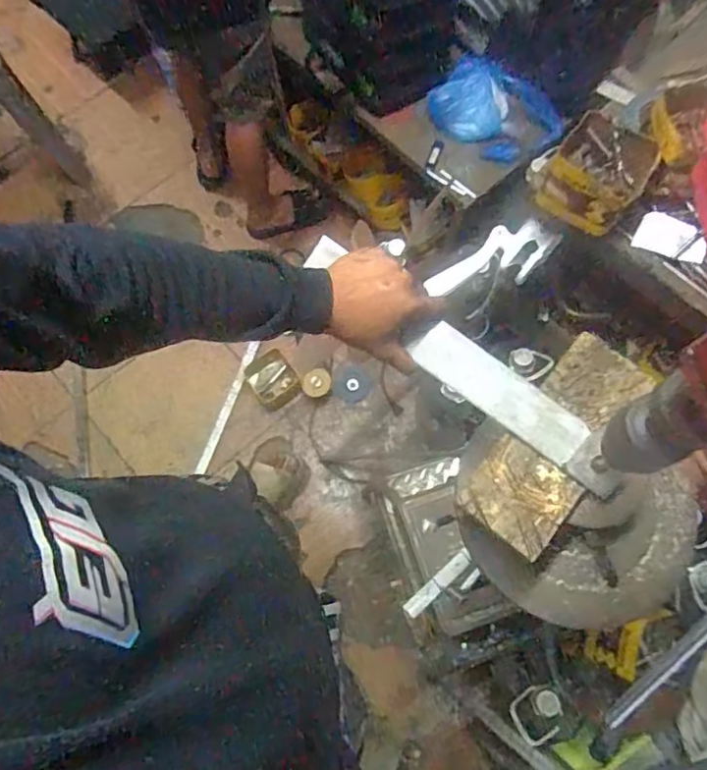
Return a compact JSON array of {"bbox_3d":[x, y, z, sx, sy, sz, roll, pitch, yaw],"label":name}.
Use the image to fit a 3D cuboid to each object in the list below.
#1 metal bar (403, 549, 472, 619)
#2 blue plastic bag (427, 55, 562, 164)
[{"bbox_3d":[0.140,0.326,0.968,0.139,0.017,0.024,-39,76,-12],"label":"metal bar"},{"bbox_3d":[0.300,-0.593,1.278,0.295,0.087,0.157,27,74,9],"label":"blue plastic bag"}]

